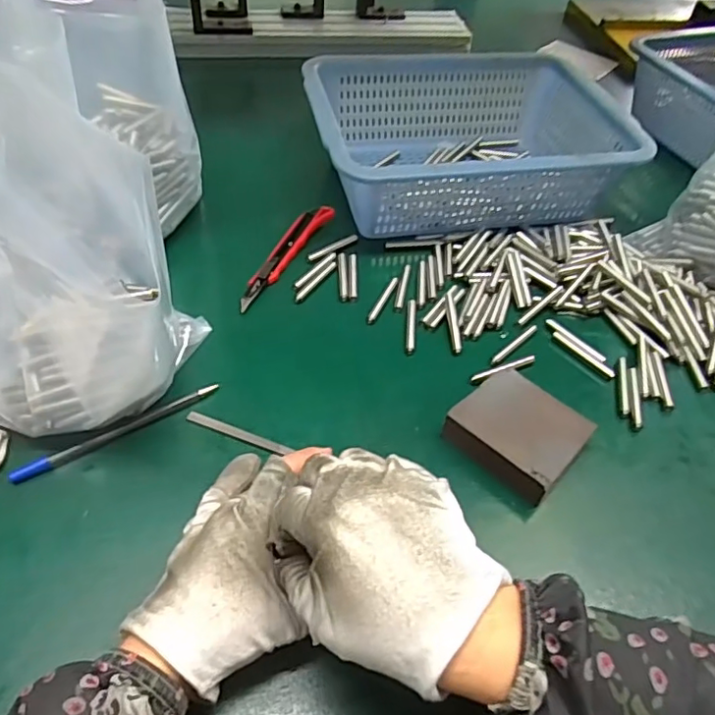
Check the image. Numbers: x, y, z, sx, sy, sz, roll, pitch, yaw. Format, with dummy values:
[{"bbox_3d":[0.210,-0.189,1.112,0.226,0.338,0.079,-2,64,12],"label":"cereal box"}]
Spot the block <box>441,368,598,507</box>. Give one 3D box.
[{"bbox_3d":[0.113,0.051,0.406,0.079,0.028,0.068,37,56,25],"label":"block"}]

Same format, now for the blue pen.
[{"bbox_3d":[-0.162,0.048,0.398,0.139,0.006,0.009,-26,56,-24],"label":"blue pen"}]

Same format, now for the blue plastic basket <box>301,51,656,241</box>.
[{"bbox_3d":[0.102,-0.231,0.613,0.296,0.090,0.234,-7,50,-10],"label":"blue plastic basket"}]

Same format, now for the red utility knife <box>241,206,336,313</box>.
[{"bbox_3d":[-0.067,-0.096,0.530,0.026,0.009,0.148,23,51,15],"label":"red utility knife"}]

